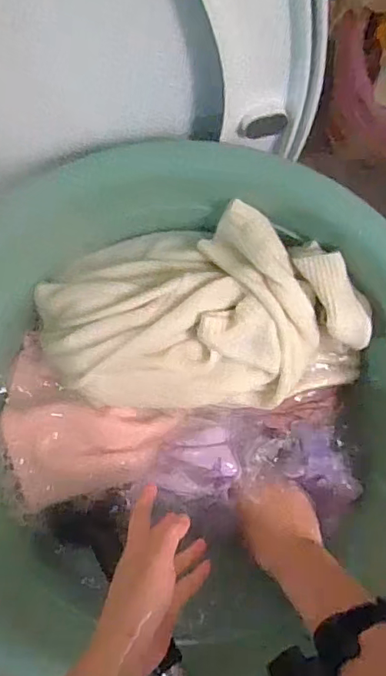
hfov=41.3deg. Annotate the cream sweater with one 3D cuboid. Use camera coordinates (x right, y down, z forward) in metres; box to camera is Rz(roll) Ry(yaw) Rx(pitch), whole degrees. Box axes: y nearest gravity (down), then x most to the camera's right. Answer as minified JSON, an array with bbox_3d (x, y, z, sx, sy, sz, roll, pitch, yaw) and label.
[{"bbox_3d":[0.002,-0.014,0.488,0.289,0.075,0.186,-15,93,1],"label":"cream sweater"}]

